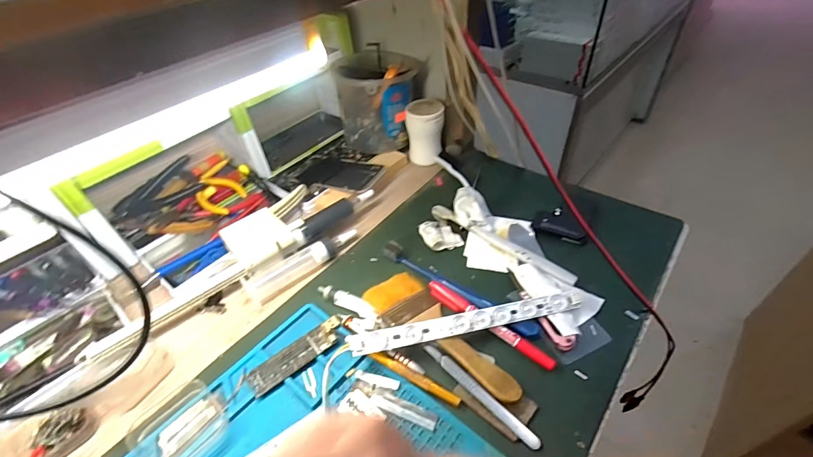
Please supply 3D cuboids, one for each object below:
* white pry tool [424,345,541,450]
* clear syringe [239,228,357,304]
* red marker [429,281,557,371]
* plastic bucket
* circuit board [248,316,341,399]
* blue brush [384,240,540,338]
[{"bbox_3d":[0.059,0.135,0.318,0.010,0.004,0.115,-36,53,-27],"label":"white pry tool"},{"bbox_3d":[-0.119,0.035,0.439,0.134,0.020,0.033,-36,52,-27],"label":"clear syringe"},{"bbox_3d":[0.076,0.089,0.366,0.140,0.014,0.014,32,56,31],"label":"red marker"},{"bbox_3d":[-0.043,-0.187,0.574,0.109,0.119,0.109,-3,45,3],"label":"plastic bucket"},{"bbox_3d":[-0.100,0.117,0.356,0.092,0.005,0.025,-31,51,-24],"label":"circuit board"},{"bbox_3d":[0.050,0.061,0.400,0.184,0.016,0.022,27,54,28],"label":"blue brush"}]

